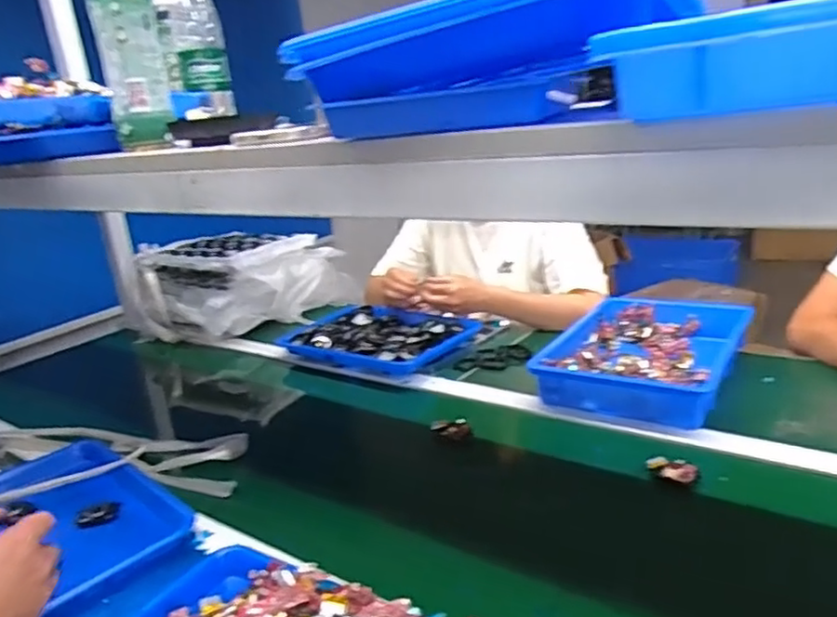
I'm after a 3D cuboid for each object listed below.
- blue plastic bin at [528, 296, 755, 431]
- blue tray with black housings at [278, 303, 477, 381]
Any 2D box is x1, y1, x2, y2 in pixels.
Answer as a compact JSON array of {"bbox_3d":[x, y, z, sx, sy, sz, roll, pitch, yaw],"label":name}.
[{"bbox_3d":[0.359,0.066,1.019,0.241,0.055,0.359,6,22,35],"label":"blue plastic bin"},{"bbox_3d":[-0.072,0.050,1.232,0.320,0.038,0.232,7,23,37],"label":"blue tray with black housings"}]

